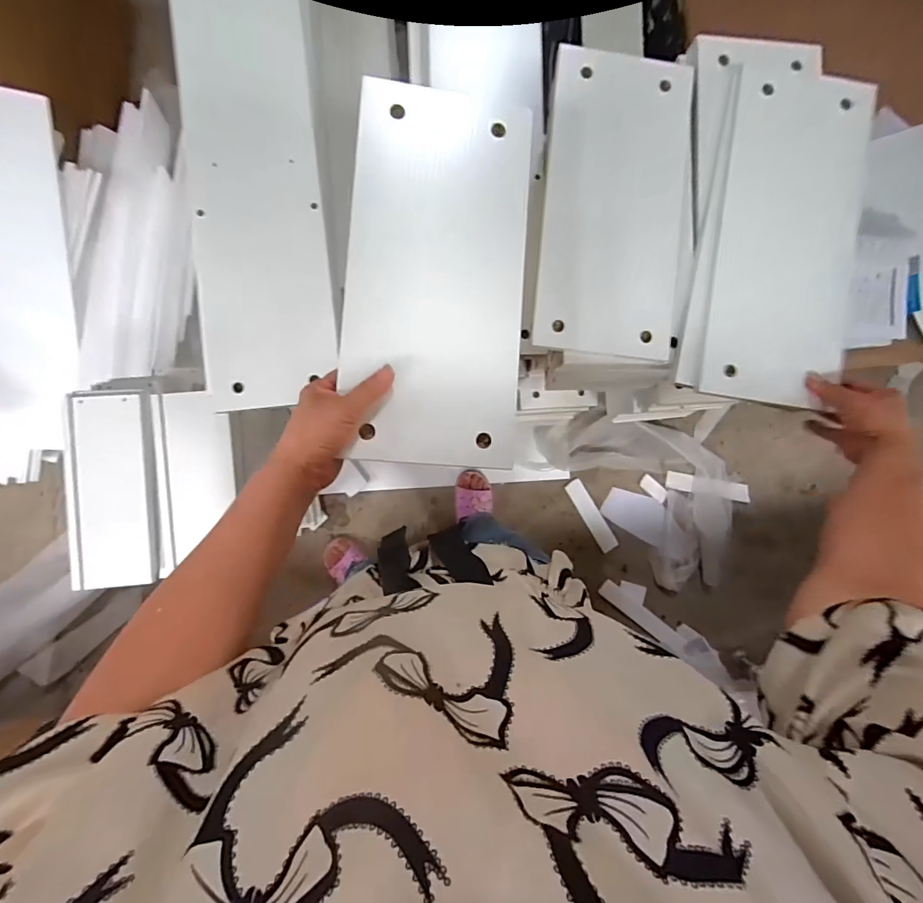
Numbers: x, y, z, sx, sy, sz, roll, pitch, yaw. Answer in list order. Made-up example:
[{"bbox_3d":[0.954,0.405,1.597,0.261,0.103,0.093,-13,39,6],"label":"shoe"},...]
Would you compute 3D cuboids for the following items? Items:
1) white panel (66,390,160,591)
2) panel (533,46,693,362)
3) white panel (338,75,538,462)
[{"bbox_3d":[-0.548,0.059,0.721,0.129,0.019,0.305,-2,88,-6],"label":"white panel"},{"bbox_3d":[0.182,-0.287,0.541,0.177,0.021,0.347,7,87,-5],"label":"panel"},{"bbox_3d":[-0.022,-0.168,0.430,0.164,0.022,0.356,1,88,-6],"label":"white panel"}]

